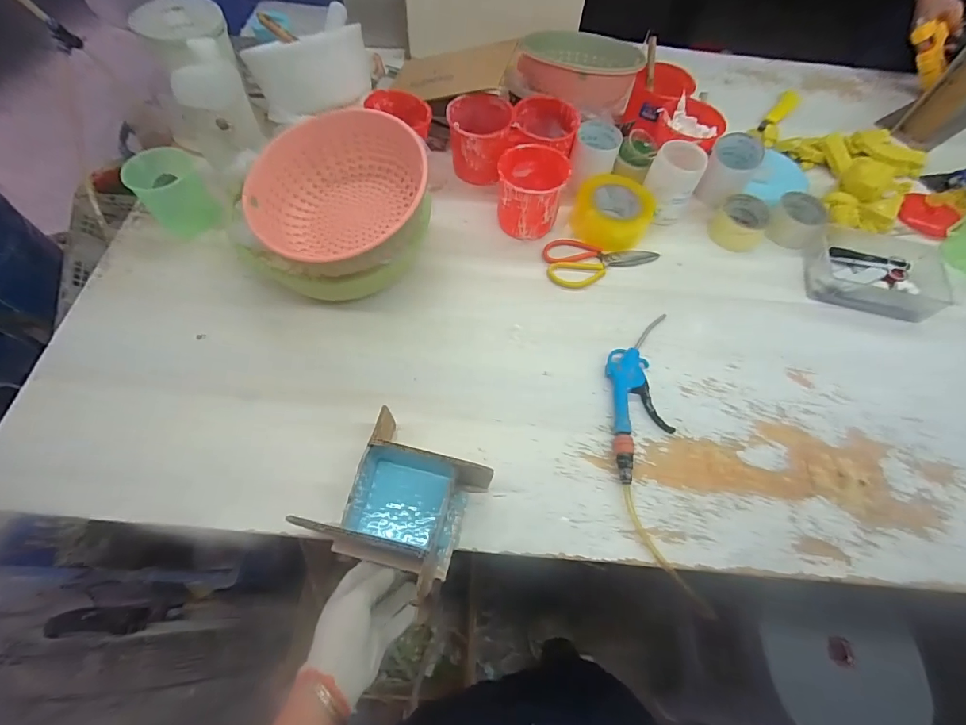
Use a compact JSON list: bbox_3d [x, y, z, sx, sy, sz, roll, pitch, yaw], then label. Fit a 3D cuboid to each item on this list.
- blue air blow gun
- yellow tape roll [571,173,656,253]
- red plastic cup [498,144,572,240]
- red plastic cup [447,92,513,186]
[{"bbox_3d":[0.231,0.043,0.642,0.092,0.022,0.257,3,62,-2],"label":"blue air blow gun"},{"bbox_3d":[0.229,-0.269,0.784,0.140,0.059,0.124,21,63,7],"label":"yellow tape roll"},{"bbox_3d":[0.081,-0.290,0.757,0.111,0.098,0.124,16,62,4],"label":"red plastic cup"},{"bbox_3d":[-0.010,-0.408,0.806,0.111,0.096,0.119,2,62,-3],"label":"red plastic cup"}]

